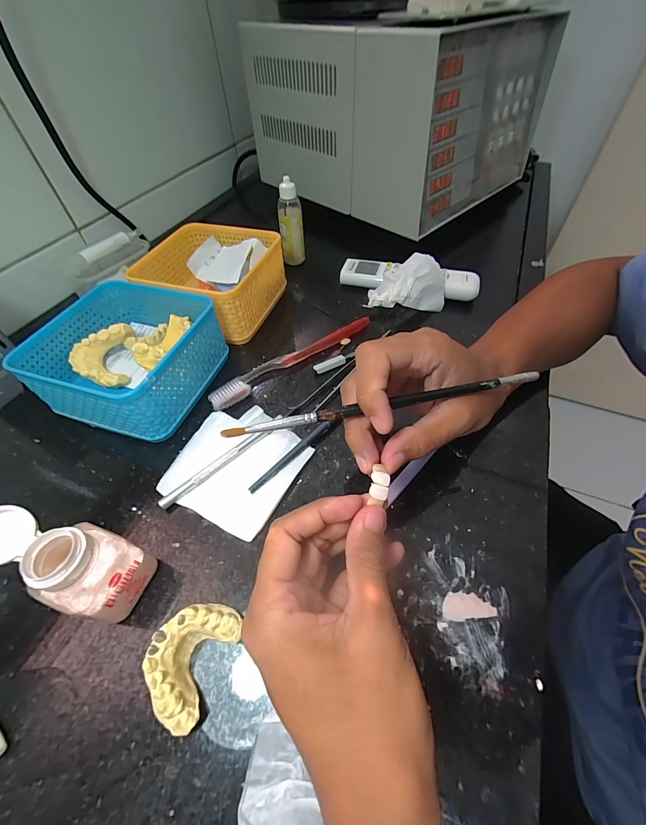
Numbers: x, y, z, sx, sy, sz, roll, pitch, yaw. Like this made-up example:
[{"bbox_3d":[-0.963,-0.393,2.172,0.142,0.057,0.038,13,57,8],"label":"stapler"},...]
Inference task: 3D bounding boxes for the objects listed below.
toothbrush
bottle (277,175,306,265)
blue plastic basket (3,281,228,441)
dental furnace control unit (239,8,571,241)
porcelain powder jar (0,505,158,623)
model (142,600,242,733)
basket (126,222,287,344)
[{"bbox_3d":[-0.028,-0.057,0.331,0.187,0.013,0.021,-31,57,-22],"label":"toothbrush"},{"bbox_3d":[-0.044,-0.262,0.456,0.033,0.105,0.027,-6,53,-2],"label":"bottle"},{"bbox_3d":[-0.175,-0.052,0.304,0.130,0.068,0.129,13,52,11],"label":"blue plastic basket"},{"bbox_3d":[0.130,-0.507,0.557,0.392,0.201,0.366,-38,60,-23],"label":"dental furnace control unit"},{"bbox_3d":[-0.146,0.085,0.190,0.066,0.074,0.040,16,53,13],"label":"porcelain powder jar"},{"bbox_3d":[-0.073,0.135,0.182,0.038,0.025,0.055,21,54,17],"label":"model"},{"bbox_3d":[-0.125,-0.152,0.375,0.131,0.063,0.130,14,52,12],"label":"basket"}]

